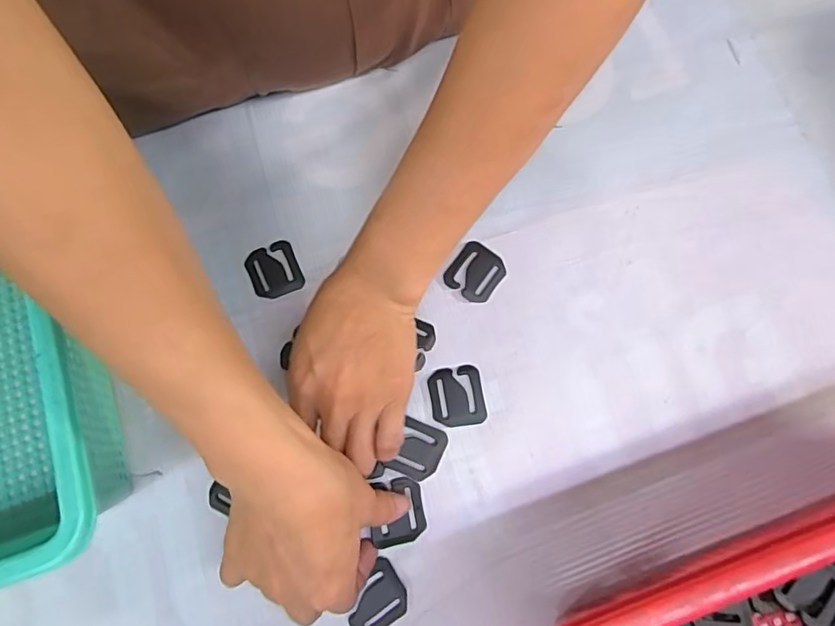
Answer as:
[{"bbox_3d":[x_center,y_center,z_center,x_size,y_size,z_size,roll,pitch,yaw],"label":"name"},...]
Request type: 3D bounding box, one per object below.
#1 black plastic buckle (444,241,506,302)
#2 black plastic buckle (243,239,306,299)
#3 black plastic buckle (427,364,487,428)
[{"bbox_3d":[0.041,-0.029,0.374,0.036,0.004,0.038,35,78,9],"label":"black plastic buckle"},{"bbox_3d":[-0.102,-0.030,0.378,0.034,0.004,0.038,-23,76,-5],"label":"black plastic buckle"},{"bbox_3d":[0.026,0.055,0.353,0.035,0.004,0.038,-7,75,-1],"label":"black plastic buckle"}]

